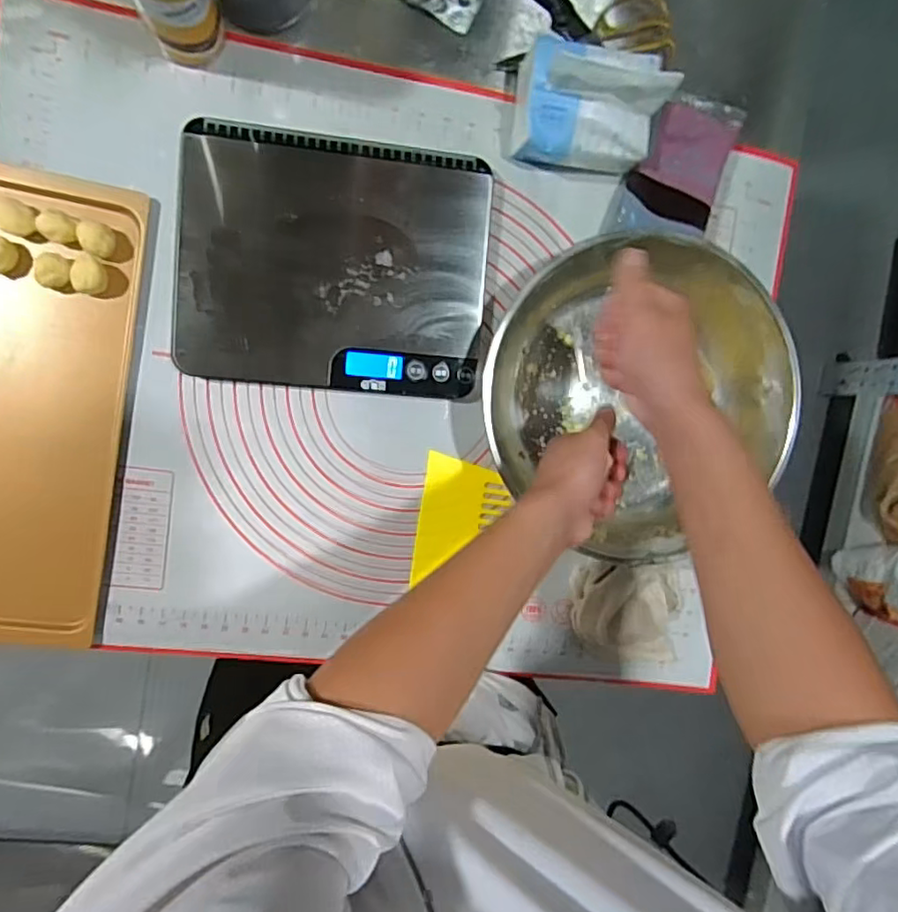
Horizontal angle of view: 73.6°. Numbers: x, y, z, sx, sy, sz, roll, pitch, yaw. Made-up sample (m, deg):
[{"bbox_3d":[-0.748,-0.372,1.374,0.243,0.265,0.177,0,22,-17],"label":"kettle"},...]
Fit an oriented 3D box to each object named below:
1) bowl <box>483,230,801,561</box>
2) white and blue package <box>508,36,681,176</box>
[{"bbox_3d":[0.184,-0.070,0.611,0.299,0.105,0.279,0,93,-8],"label":"bowl"},{"bbox_3d":[0.130,-0.321,0.552,0.118,0.110,0.089,2,95,-9],"label":"white and blue package"}]

